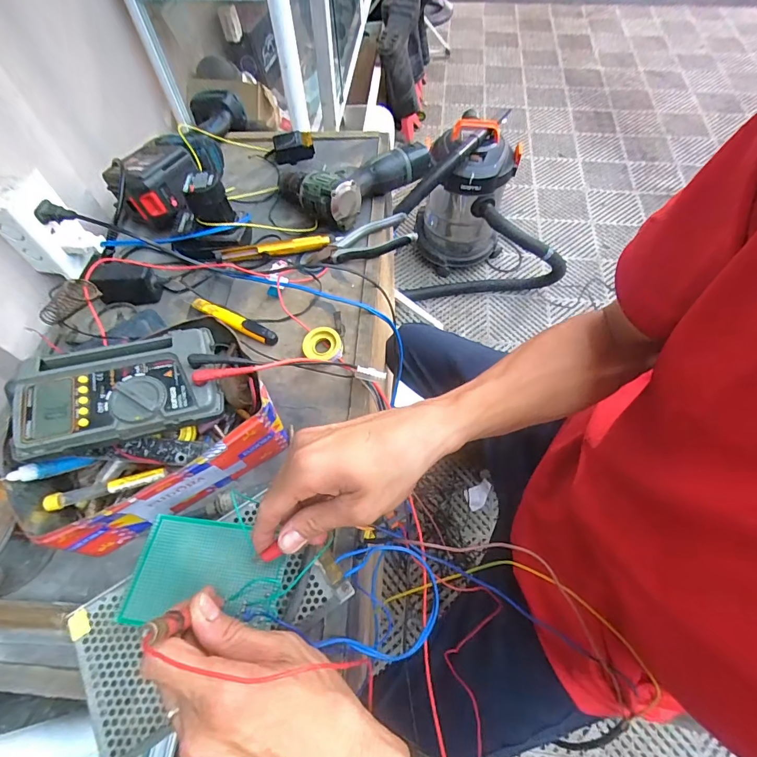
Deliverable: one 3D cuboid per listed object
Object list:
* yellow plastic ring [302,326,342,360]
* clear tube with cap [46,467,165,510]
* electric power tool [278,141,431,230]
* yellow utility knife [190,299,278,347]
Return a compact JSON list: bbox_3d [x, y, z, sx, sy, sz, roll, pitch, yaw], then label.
[{"bbox_3d":[-0.070,-0.042,0.508,0.047,0.015,0.044,-1,60,1],"label":"yellow plastic ring"},{"bbox_3d":[-0.259,0.103,0.397,0.103,0.015,0.016,-16,61,-7],"label":"clear tube with cap"},{"bbox_3d":[-0.044,-0.324,0.638,0.199,0.060,0.142,-40,66,-19],"label":"electric power tool"},{"bbox_3d":[-0.186,-0.074,0.535,0.124,0.015,0.017,24,63,15],"label":"yellow utility knife"}]

